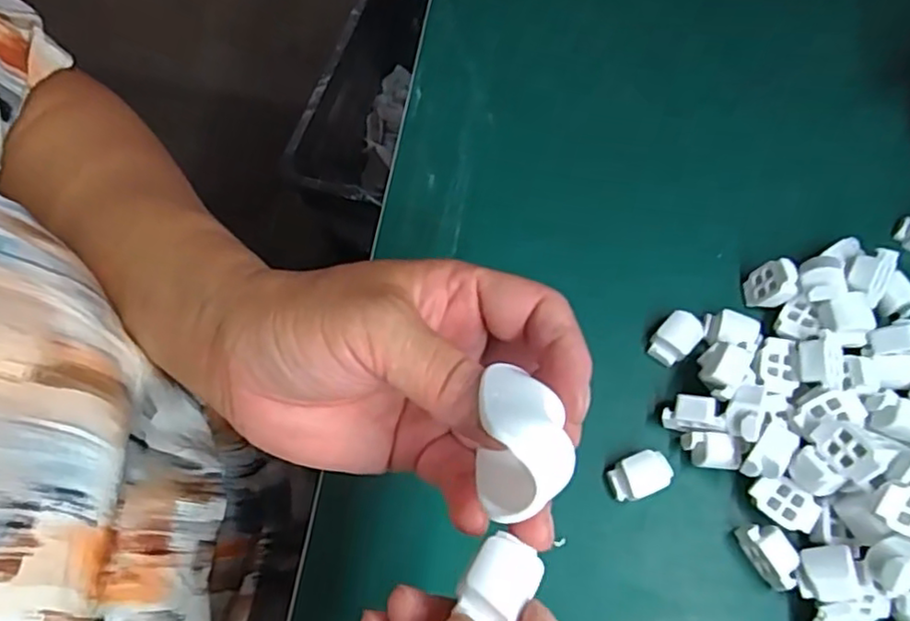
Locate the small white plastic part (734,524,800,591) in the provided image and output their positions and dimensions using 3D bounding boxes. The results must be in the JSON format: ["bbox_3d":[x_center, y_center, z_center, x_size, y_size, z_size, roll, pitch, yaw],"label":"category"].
[{"bbox_3d":[0.134,0.103,0.276,0.015,0.014,0.027,-22,69,-8],"label":"small white plastic part"}]

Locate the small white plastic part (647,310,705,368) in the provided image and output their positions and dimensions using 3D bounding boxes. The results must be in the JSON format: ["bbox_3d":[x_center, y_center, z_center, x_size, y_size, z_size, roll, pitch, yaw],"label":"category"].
[{"bbox_3d":[0.106,0.013,0.314,0.018,0.012,0.024,41,74,16],"label":"small white plastic part"}]

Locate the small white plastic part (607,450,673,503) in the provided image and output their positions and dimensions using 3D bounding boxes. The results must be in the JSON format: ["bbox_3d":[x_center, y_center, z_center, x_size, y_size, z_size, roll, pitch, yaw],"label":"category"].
[{"bbox_3d":[0.083,0.073,0.291,0.026,0.010,0.018,-22,69,-8],"label":"small white plastic part"}]

